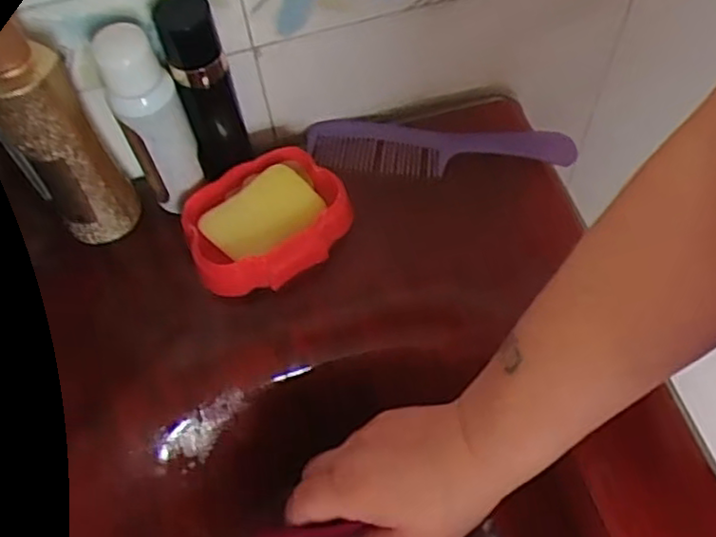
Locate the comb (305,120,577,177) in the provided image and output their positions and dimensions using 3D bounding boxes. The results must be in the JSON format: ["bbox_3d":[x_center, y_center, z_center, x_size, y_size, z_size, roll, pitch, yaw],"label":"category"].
[{"bbox_3d":[0.063,-0.095,0.553,0.207,0.013,0.045,4,61,6],"label":"comb"}]

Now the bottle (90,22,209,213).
[{"bbox_3d":[-0.137,-0.100,0.464,0.041,0.128,0.032,-22,62,-9],"label":"bottle"}]

